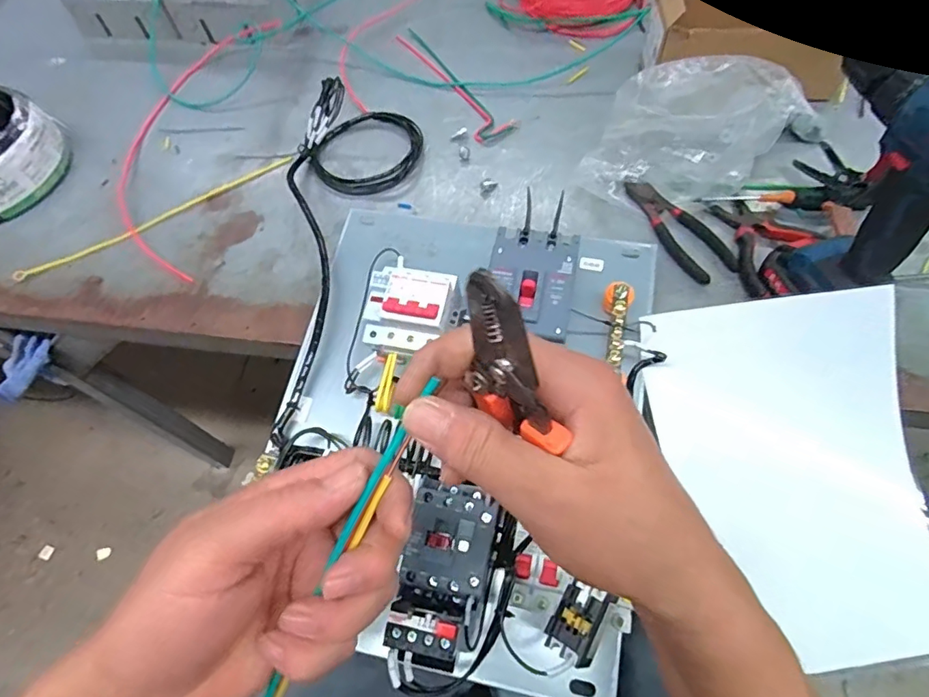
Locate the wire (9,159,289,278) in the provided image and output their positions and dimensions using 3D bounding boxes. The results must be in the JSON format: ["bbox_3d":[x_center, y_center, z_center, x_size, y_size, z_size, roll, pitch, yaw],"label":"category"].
[{"bbox_3d":[-0.361,-0.157,0.633,0.333,0.004,0.020,-29,63,-12],"label":"wire"}]

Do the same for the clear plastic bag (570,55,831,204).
[{"bbox_3d":[0.273,-0.234,0.568,0.264,0.110,0.122,-15,61,-5],"label":"clear plastic bag"}]

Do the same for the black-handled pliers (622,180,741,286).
[{"bbox_3d":[0.232,-0.134,0.570,0.052,0.015,0.144,-24,62,-9],"label":"black-handled pliers"}]

